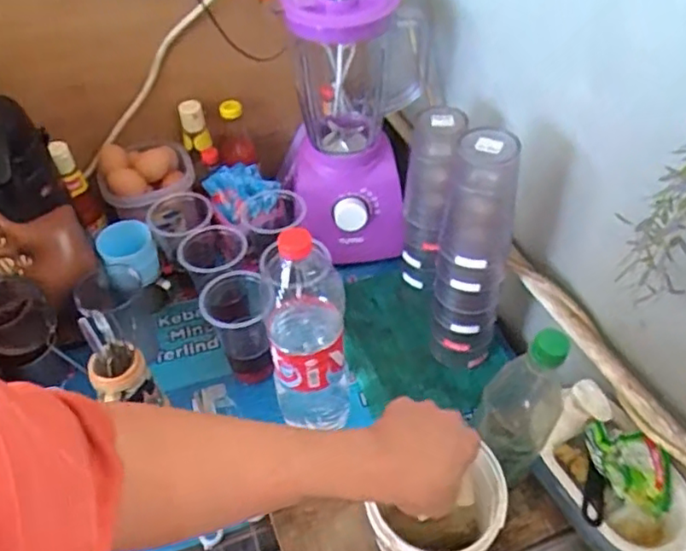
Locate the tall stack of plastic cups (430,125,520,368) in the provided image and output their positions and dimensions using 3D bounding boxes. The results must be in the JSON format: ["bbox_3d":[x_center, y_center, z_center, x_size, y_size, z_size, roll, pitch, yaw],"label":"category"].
[{"bbox_3d":[0.150,-0.012,0.743,0.060,0.333,0.080,-22,50,-19],"label":"tall stack of plastic cups"}]

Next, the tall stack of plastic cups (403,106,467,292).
[{"bbox_3d":[0.118,-0.091,0.830,0.065,0.267,0.061,28,53,25],"label":"tall stack of plastic cups"}]

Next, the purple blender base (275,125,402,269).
[{"bbox_3d":[-0.016,-0.145,0.969,0.166,0.194,0.217,-12,47,-11],"label":"purple blender base"}]

